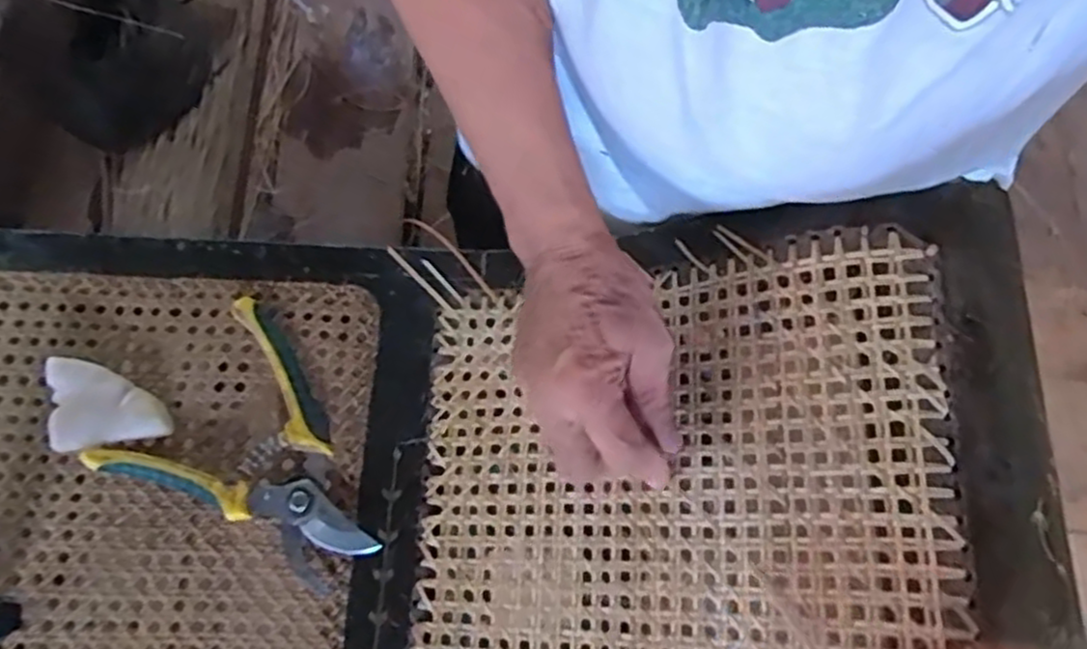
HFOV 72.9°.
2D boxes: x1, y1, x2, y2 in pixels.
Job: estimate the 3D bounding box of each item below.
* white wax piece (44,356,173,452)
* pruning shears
[{"bbox_3d":[-0.267,0.045,0.454,0.066,0.019,0.056,-10,72,-1],"label":"white wax piece"},{"bbox_3d":[-0.171,0.083,0.447,0.162,0.026,0.127,39,78,13],"label":"pruning shears"}]

